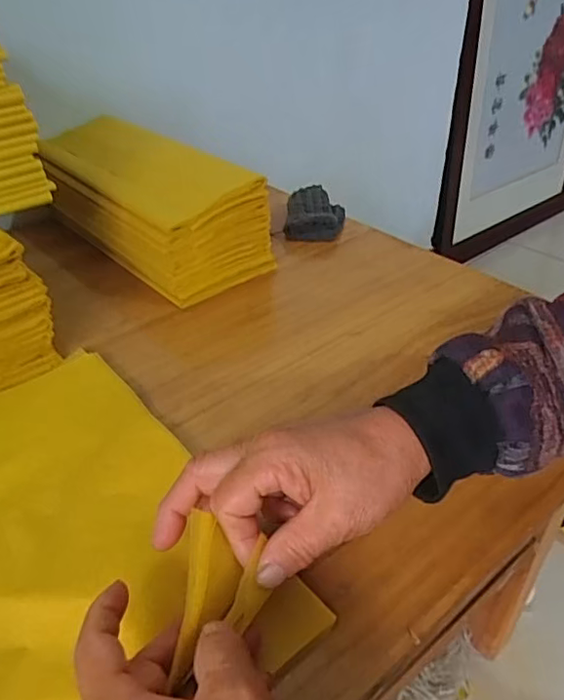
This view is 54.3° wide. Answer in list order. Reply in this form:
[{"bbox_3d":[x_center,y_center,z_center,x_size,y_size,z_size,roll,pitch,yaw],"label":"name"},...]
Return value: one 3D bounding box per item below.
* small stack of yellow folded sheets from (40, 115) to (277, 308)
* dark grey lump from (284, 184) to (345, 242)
[{"bbox_3d":[-0.155,-0.177,0.632,0.132,0.113,0.308,-28,45,-33],"label":"small stack of yellow folded sheets"},{"bbox_3d":[0.042,-0.171,0.691,0.070,0.030,0.115,5,37,6],"label":"dark grey lump"}]

